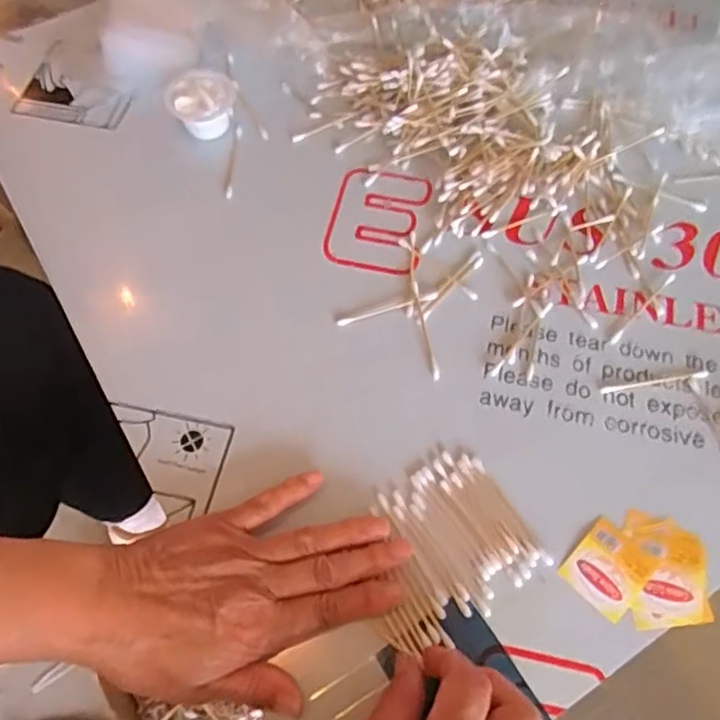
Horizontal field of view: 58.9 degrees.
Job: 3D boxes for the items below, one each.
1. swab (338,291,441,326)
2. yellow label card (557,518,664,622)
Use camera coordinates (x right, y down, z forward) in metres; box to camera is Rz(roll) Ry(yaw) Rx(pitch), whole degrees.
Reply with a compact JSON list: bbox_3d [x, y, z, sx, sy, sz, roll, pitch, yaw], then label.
[{"bbox_3d":[0.019,-0.036,0.437,0.073,0.004,0.007,-17,67,-7],"label":"swab"},{"bbox_3d":[0.141,0.118,0.360,0.040,0.004,0.043,41,70,19],"label":"yellow label card"}]

